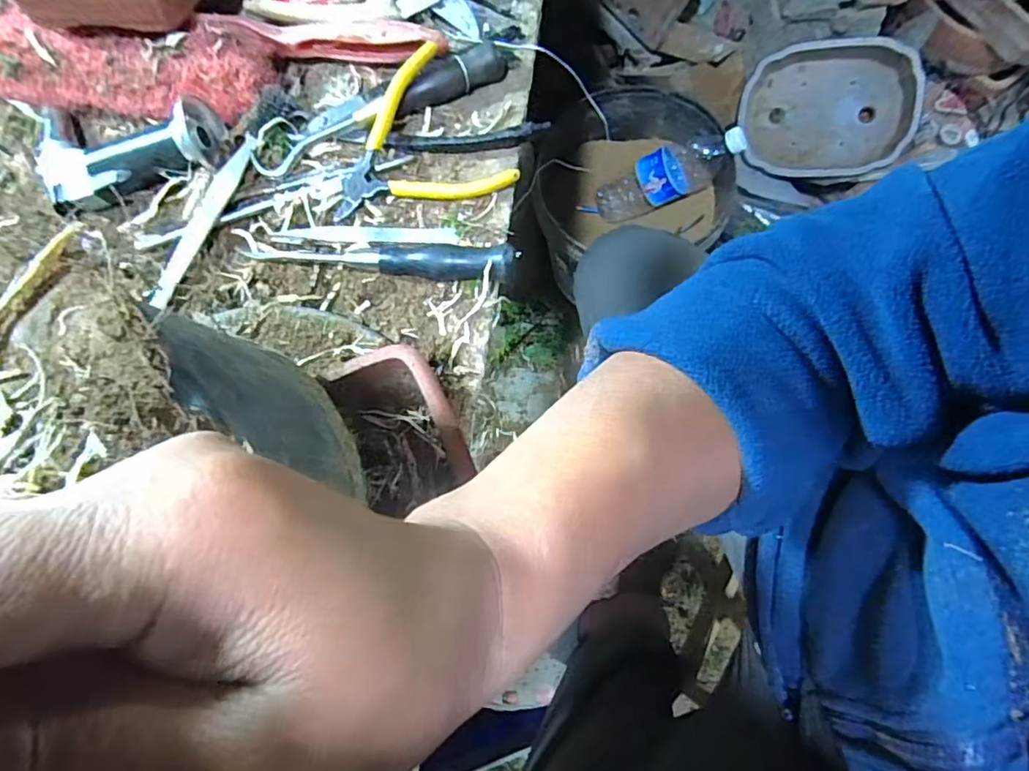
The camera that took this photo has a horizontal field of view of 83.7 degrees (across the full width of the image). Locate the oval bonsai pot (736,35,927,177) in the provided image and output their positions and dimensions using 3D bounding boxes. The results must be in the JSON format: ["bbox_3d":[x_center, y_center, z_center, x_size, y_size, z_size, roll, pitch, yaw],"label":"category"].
[{"bbox_3d":[0.503,-0.439,0.919,0.253,0.058,0.188,3,106,18],"label":"oval bonsai pot"}]

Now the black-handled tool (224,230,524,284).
[{"bbox_3d":[-0.089,-0.085,0.356,0.179,0.026,0.020,8,76,6],"label":"black-handled tool"}]

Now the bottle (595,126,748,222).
[{"bbox_3d":[0.218,-0.293,0.826,0.240,0.078,0.066,-17,72,42],"label":"bottle"}]

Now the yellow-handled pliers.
[{"bbox_3d":[-0.065,-0.169,0.376,0.116,0.028,0.099,-11,75,1],"label":"yellow-handled pliers"}]

